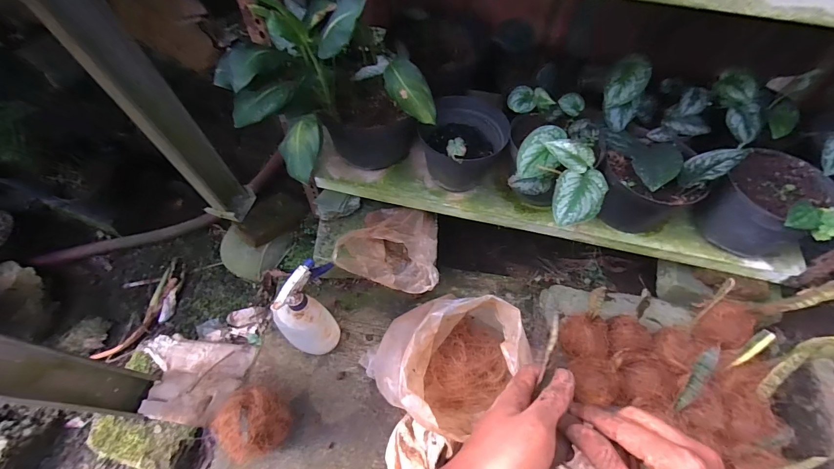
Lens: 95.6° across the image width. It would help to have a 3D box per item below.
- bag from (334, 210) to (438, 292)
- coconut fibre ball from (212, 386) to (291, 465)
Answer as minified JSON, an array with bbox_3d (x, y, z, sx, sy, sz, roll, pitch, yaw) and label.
[{"bbox_3d":[-0.047,0.015,0.771,0.203,0.086,0.192,11,59,7],"label":"bag"},{"bbox_3d":[-0.288,0.333,0.659,0.103,0.099,0.123,40,67,20],"label":"coconut fibre ball"}]

